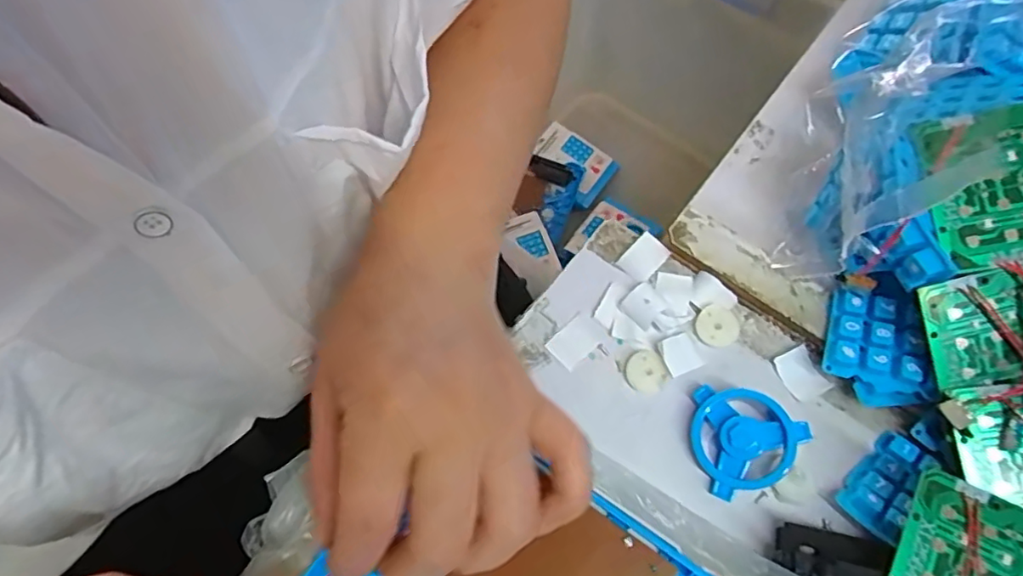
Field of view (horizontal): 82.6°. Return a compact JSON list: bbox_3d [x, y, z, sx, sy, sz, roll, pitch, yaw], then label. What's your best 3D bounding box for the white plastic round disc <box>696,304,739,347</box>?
[{"bbox_3d":[0.114,0.020,0.322,0.023,0.004,0.023,0,66,0],"label":"white plastic round disc"}]

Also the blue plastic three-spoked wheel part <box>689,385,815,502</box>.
[{"bbox_3d":[0.116,0.072,0.290,0.053,0.012,0.053,-26,68,15],"label":"blue plastic three-spoked wheel part"}]

